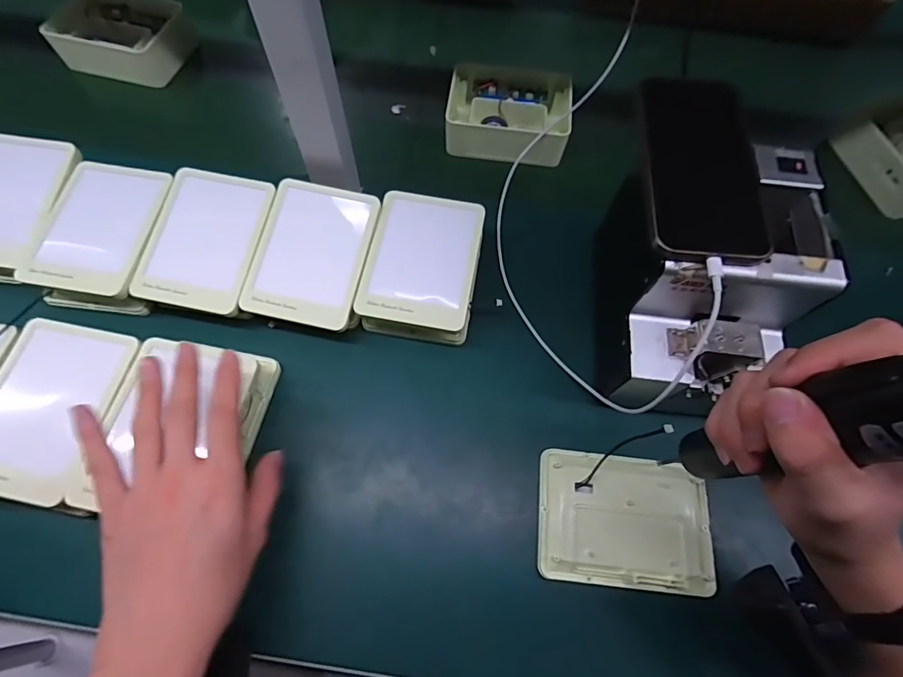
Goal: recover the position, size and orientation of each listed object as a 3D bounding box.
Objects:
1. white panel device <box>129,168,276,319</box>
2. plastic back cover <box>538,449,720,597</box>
[{"bbox_3d":[-0.230,-0.094,0.430,0.099,0.008,0.137,10,73,3],"label":"white panel device"},{"bbox_3d":[0.141,0.145,0.370,0.136,0.016,0.096,6,65,0],"label":"plastic back cover"}]

